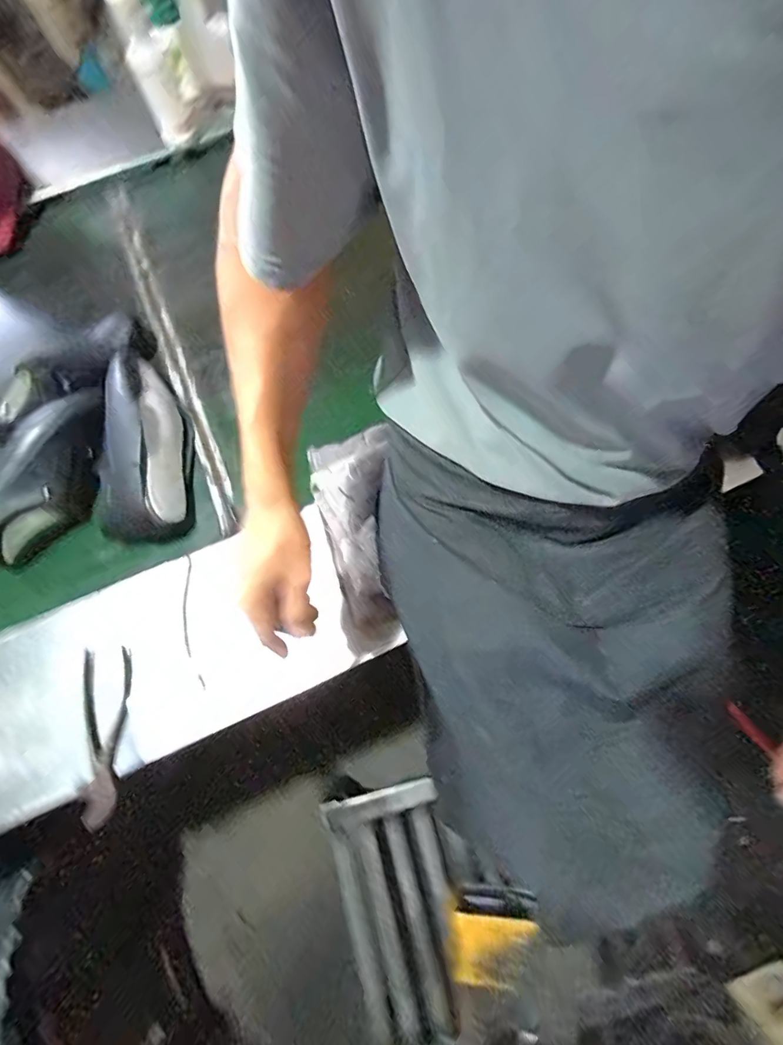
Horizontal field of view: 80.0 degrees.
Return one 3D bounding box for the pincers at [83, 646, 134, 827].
[{"bbox_3d":[-0.343,0.256,0.564,0.070,0.029,0.197,-9,73,-1],"label":"pincers"}]

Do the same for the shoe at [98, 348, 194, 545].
[{"bbox_3d":[-0.349,-0.110,0.651,0.120,0.077,0.263,-3,73,1],"label":"shoe"}]

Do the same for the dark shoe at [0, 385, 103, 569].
[{"bbox_3d":[-0.479,-0.064,0.653,0.105,0.089,0.249,31,77,10],"label":"dark shoe"}]

